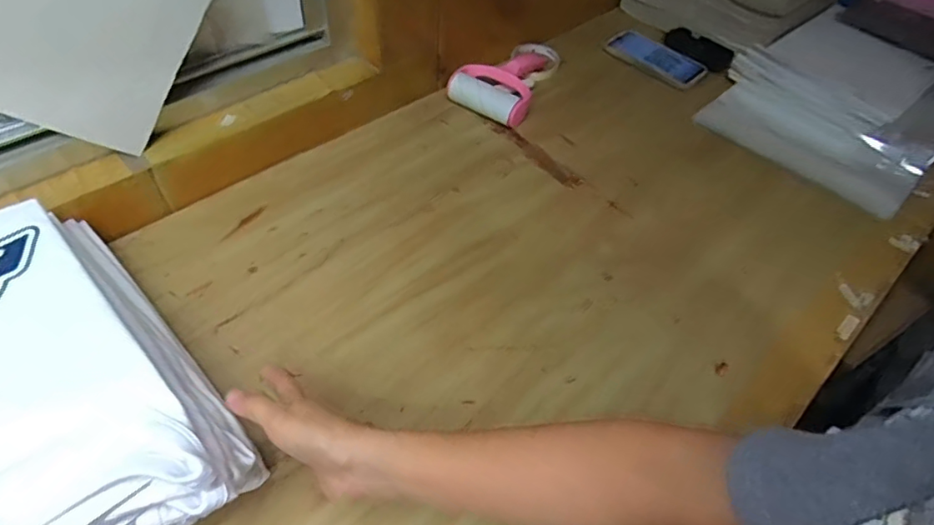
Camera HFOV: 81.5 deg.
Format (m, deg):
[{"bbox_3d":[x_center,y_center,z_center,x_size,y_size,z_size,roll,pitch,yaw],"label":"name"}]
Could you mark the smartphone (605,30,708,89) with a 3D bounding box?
[{"bbox_3d":[0.314,-0.344,0.902,0.162,0.010,0.093,36,58,22],"label":"smartphone"}]

